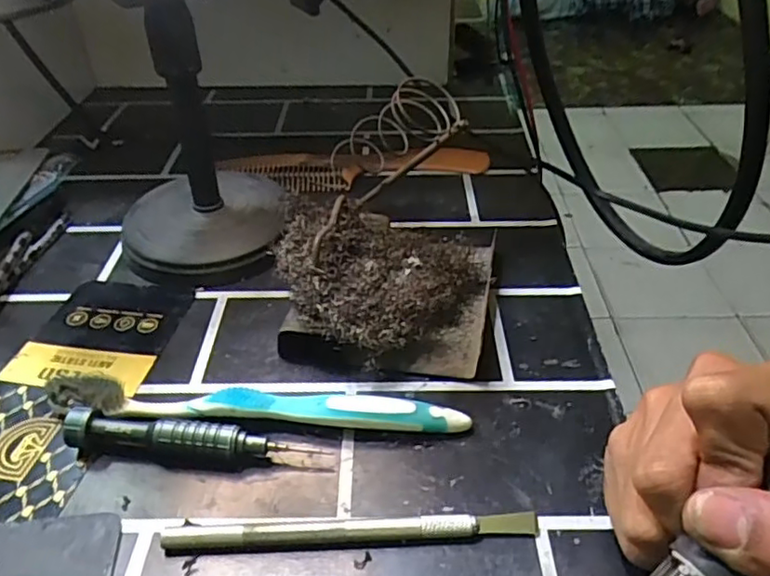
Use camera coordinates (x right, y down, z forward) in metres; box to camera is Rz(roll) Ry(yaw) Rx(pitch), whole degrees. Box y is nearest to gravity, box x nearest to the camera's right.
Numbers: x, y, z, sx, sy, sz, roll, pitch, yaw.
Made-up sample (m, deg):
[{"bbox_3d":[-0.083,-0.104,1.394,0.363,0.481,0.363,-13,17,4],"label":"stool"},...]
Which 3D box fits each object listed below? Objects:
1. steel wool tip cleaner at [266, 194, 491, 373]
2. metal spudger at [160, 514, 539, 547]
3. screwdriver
[{"bbox_3d":[0.004,-0.004,0.316,0.114,0.051,0.094,-3,39,-2],"label":"steel wool tip cleaner"},{"bbox_3d":[-0.012,0.091,0.232,0.138,0.008,0.009,-2,39,-2],"label":"metal spudger"},{"bbox_3d":[-0.081,0.063,0.262,0.107,0.015,0.019,2,39,4],"label":"screwdriver"}]

